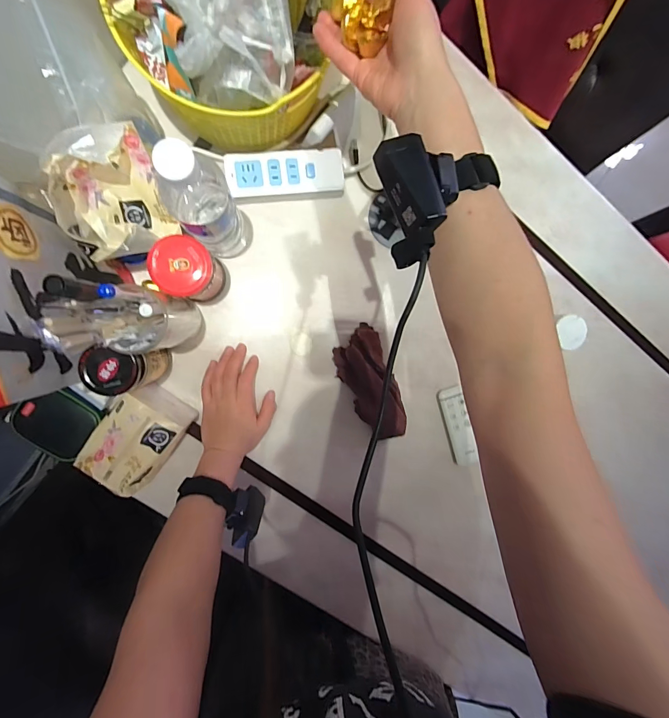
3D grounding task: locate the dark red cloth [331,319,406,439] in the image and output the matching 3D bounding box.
[{"bbox_3d":[0.056,0.040,0.532,0.075,0.039,0.171,-21,98,-6],"label":"dark red cloth"}]

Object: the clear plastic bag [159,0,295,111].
[{"bbox_3d":[-0.098,-0.320,0.299,0.116,0.133,0.135,-15,97,-7],"label":"clear plastic bag"}]

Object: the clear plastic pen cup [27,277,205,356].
[{"bbox_3d":[-0.204,-0.039,0.380,0.069,0.249,0.060,0,95,-8],"label":"clear plastic pen cup"}]

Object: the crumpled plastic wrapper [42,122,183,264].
[{"bbox_3d":[-0.225,-0.163,0.365,0.116,0.085,0.090,-35,99,-4],"label":"crumpled plastic wrapper"}]

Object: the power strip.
[{"bbox_3d":[-0.065,-0.248,0.483,0.150,0.031,0.060,-11,96,-7],"label":"power strip"}]

